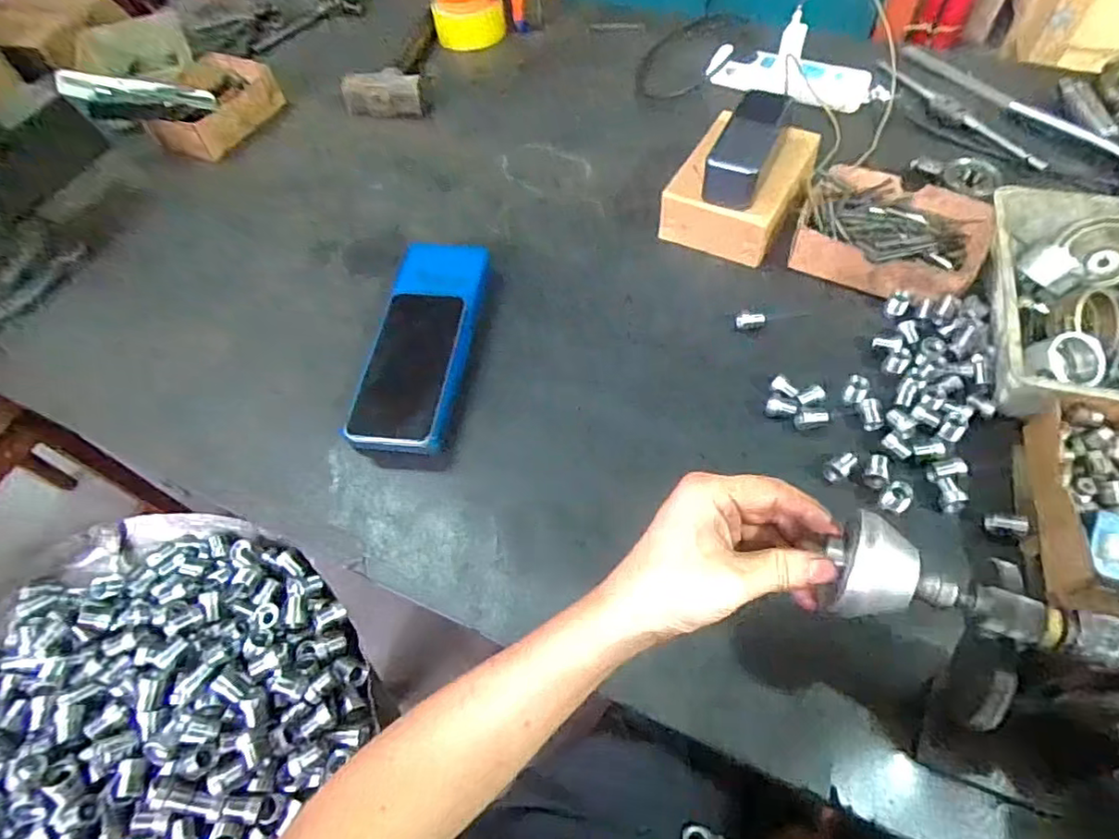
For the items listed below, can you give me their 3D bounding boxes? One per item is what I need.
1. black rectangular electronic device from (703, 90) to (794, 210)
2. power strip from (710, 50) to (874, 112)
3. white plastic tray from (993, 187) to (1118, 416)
[{"bbox_3d":[0.193,-0.281,0.616,0.055,0.044,0.131,21,75,17],"label":"black rectangular electronic device"},{"bbox_3d":[0.305,-0.456,0.804,0.205,0.039,0.064,19,61,16],"label":"power strip"},{"bbox_3d":[0.474,-0.095,0.536,0.171,0.069,0.244,14,59,13],"label":"white plastic tray"}]

